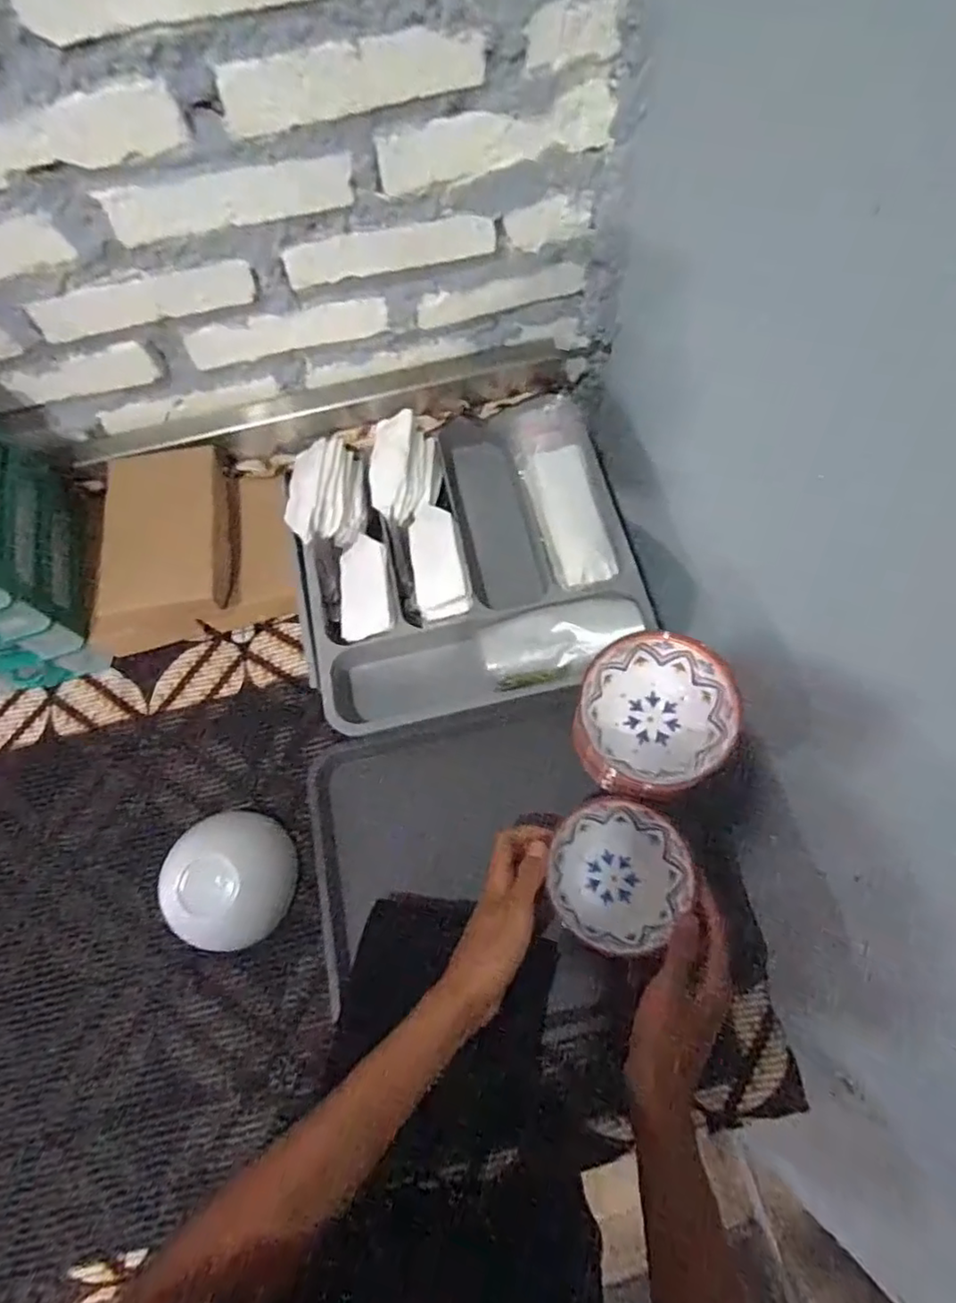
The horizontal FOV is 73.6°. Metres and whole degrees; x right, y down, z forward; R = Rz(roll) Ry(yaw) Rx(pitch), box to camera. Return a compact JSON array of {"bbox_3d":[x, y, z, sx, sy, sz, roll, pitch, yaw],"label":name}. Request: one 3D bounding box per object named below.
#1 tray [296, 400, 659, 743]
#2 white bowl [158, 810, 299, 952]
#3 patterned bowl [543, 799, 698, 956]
[{"bbox_3d":[-0.015,-0.096,0.674,0.326,0.087,0.322,-11,69,-2],"label":"tray"},{"bbox_3d":[-0.219,0.200,0.571,0.102,0.071,0.109,-1,69,2],"label":"white bowl"},{"bbox_3d":[0.114,0.185,0.530,0.107,0.054,0.112,-1,69,2],"label":"patterned bowl"}]

